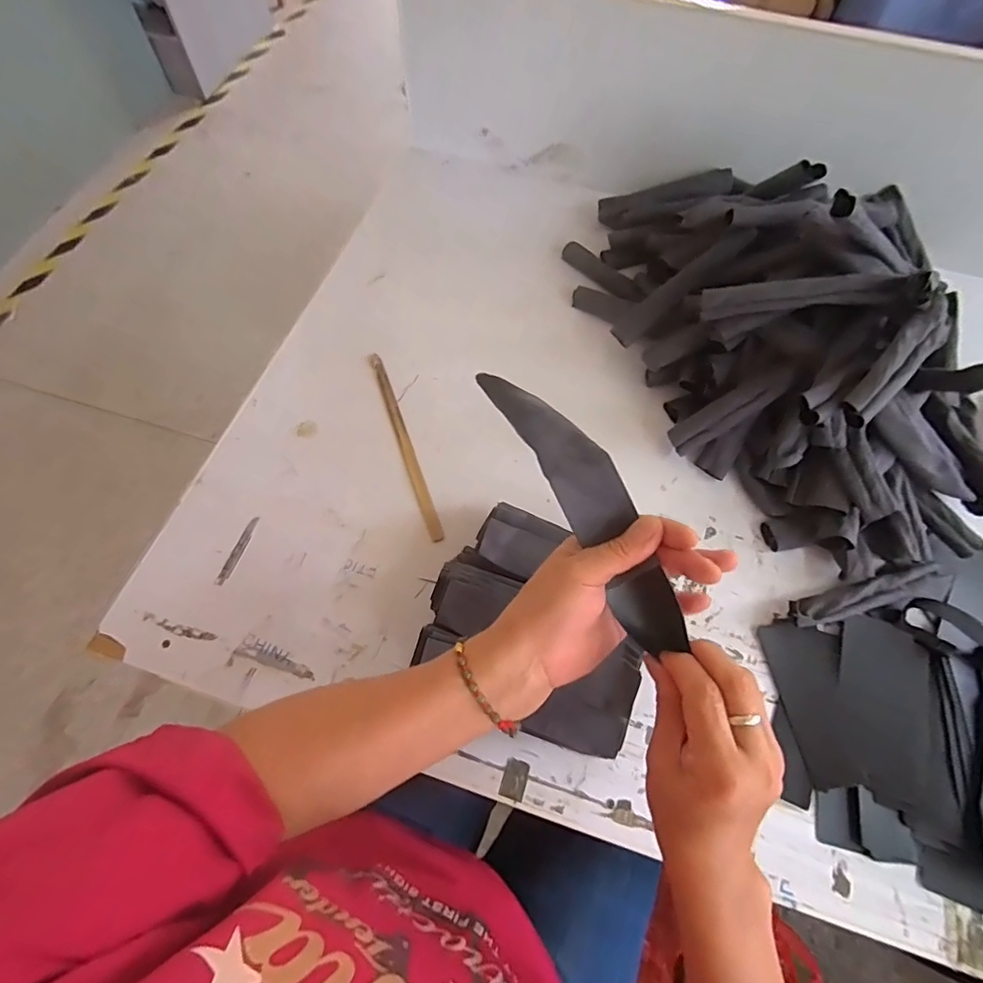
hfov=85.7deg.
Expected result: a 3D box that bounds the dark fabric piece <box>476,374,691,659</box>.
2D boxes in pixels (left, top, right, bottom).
[{"bbox_3d":[0.063,0.002,0.352,0.041,0.023,0.217,-27,76,-13],"label":"dark fabric piece"}]

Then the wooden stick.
[{"bbox_3d":[-0.105,-0.060,0.634,0.016,0.006,0.266,-17,65,-10],"label":"wooden stick"}]

